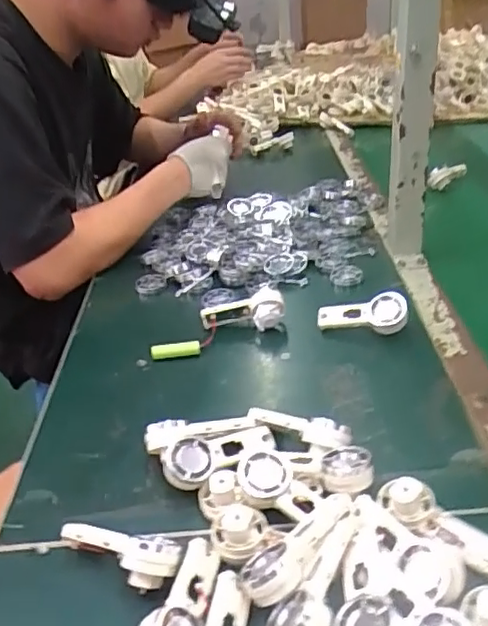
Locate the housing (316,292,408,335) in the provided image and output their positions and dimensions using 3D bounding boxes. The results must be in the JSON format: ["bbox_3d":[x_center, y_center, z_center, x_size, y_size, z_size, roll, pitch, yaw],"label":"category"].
[{"bbox_3d":[0.129,0.001,0.670,0.094,0.043,0.021,-4,-15,21],"label":"housing"}]

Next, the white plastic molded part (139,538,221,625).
[{"bbox_3d":[-0.042,0.191,0.402,0.035,0.027,0.094,1,32,11],"label":"white plastic molded part"}]

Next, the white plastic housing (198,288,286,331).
[{"bbox_3d":[-0.002,-0.001,0.691,0.092,0.046,0.018,-5,32,2],"label":"white plastic housing"}]

